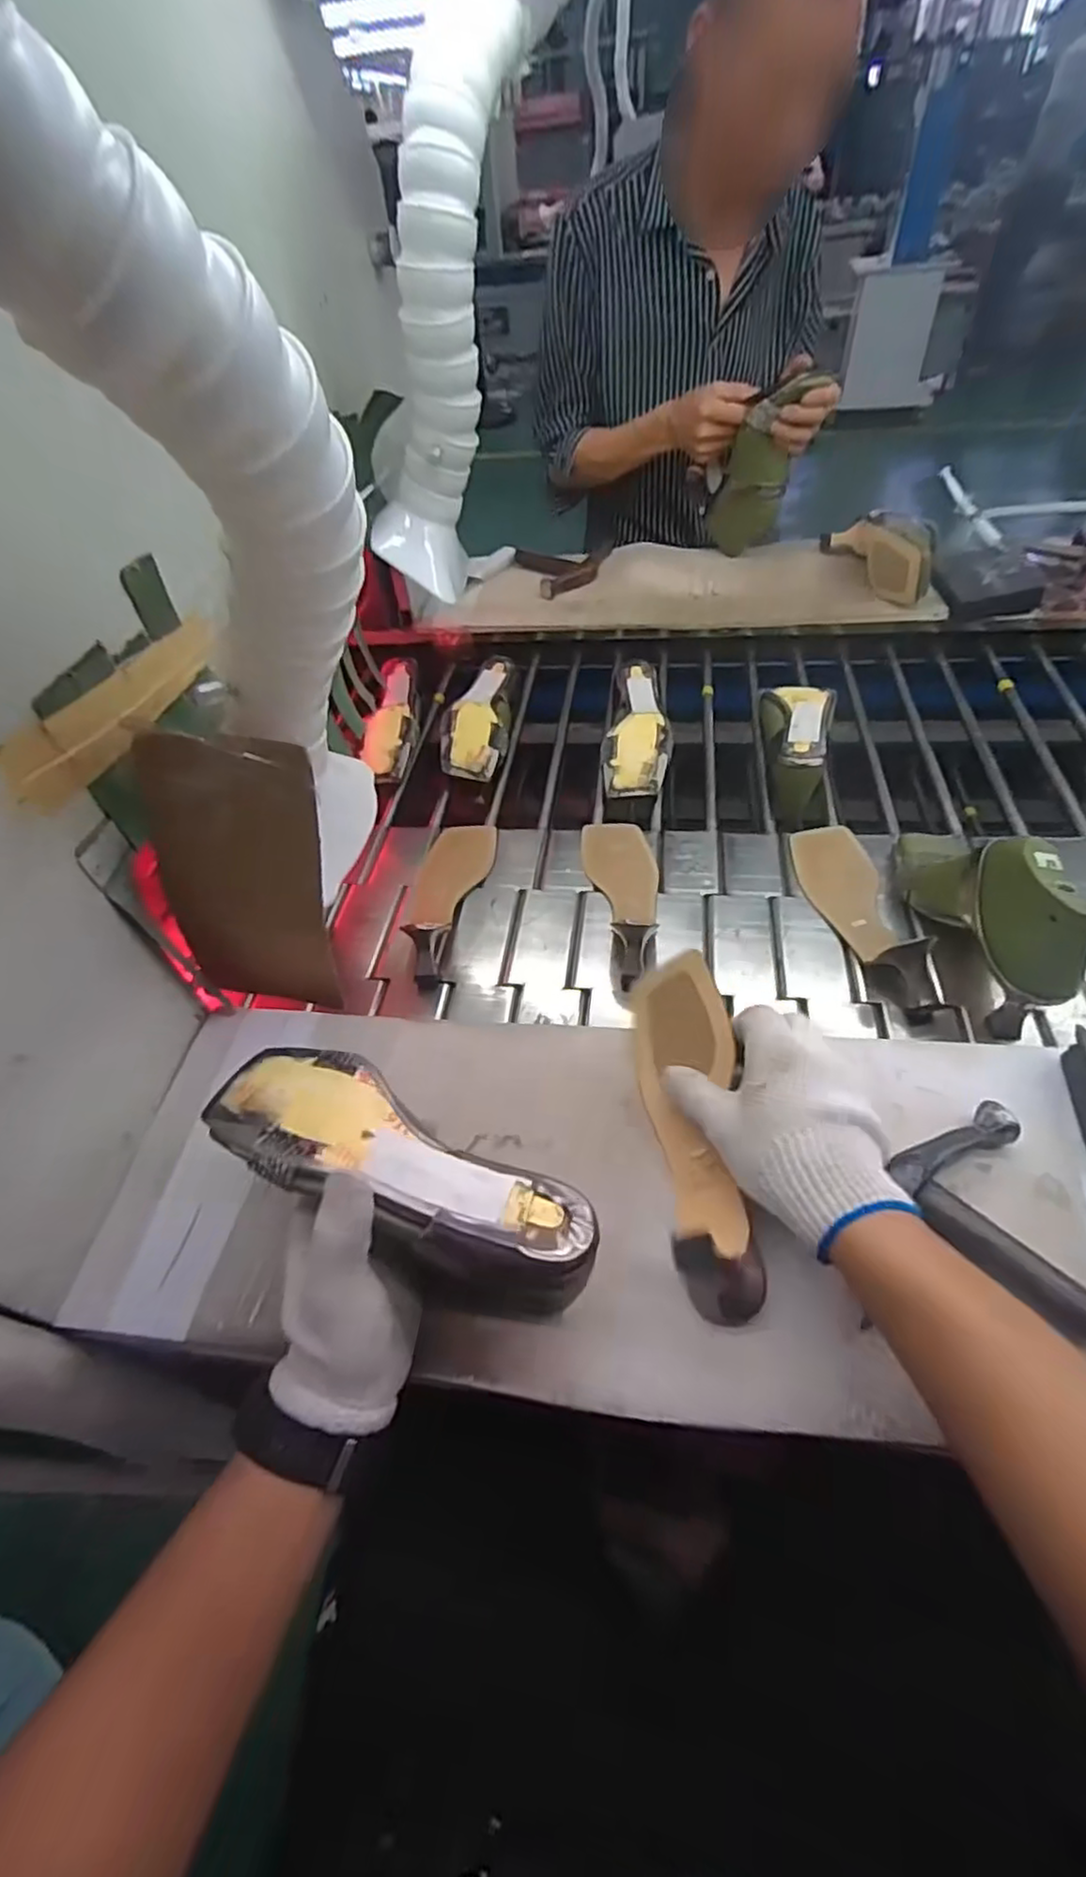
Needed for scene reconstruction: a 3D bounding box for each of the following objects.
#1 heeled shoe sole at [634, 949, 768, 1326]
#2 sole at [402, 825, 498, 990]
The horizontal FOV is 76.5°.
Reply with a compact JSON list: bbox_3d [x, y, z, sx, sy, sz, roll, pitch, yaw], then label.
[{"bbox_3d":[0.102,0.120,0.458,0.058,0.066,0.229,-3,53,3],"label":"heeled shoe sole"},{"bbox_3d":[-0.096,-0.060,0.715,0.081,0.055,0.244,-2,50,4],"label":"sole"}]

